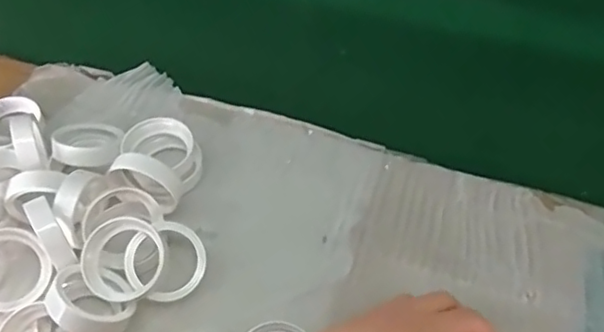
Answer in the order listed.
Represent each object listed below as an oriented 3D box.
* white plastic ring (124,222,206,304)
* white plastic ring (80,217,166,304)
[{"bbox_3d":[-0.090,0.064,0.396,0.052,0.009,0.050,1,81,-4],"label":"white plastic ring"},{"bbox_3d":[-0.115,0.061,0.384,0.052,0.010,0.051,3,70,-10],"label":"white plastic ring"}]

